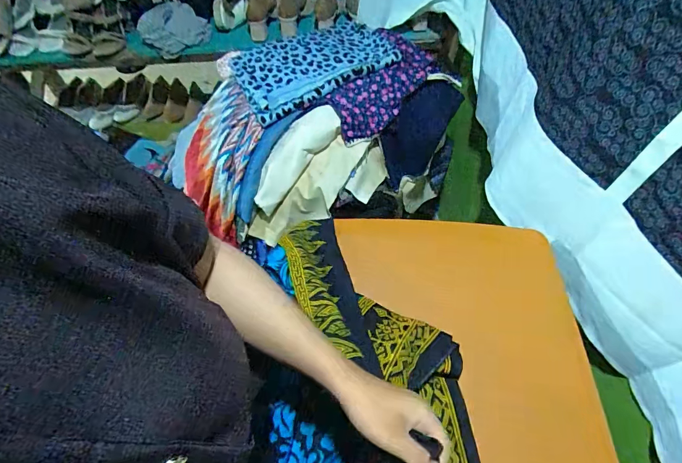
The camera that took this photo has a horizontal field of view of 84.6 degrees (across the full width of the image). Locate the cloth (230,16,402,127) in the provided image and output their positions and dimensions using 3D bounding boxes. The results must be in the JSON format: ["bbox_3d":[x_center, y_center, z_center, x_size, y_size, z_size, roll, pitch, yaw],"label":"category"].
[{"bbox_3d":[-0.077,-0.419,0.901,0.351,0.066,0.267,-22,62,-13],"label":"cloth"}]

